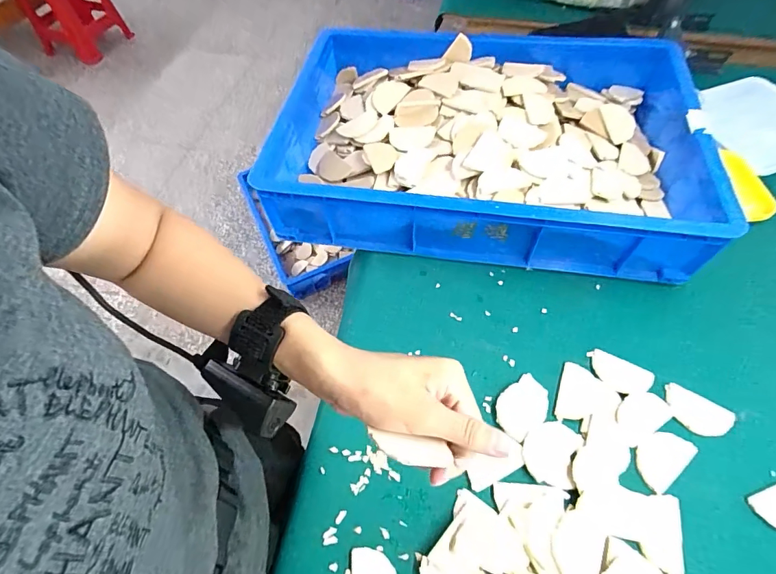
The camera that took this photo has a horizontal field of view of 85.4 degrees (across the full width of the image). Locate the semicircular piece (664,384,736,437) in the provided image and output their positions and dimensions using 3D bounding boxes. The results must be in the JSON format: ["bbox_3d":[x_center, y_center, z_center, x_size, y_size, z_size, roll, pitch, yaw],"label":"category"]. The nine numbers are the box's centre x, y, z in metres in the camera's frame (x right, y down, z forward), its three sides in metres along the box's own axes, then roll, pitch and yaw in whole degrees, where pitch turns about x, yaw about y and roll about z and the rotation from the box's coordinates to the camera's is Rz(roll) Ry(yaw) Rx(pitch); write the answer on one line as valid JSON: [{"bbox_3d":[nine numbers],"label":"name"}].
[{"bbox_3d":[0.355,0.145,0.481,0.072,0.004,0.042,27,62,17],"label":"semicircular piece"}]

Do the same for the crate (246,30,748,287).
[{"bbox_3d":[0.154,-0.234,0.665,0.621,0.119,0.415,8,58,6],"label":"crate"}]

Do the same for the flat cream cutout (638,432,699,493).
[{"bbox_3d":[0.298,0.185,0.457,0.070,0.004,0.043,-35,70,-18],"label":"flat cream cutout"}]

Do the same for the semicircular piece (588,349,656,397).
[{"bbox_3d":[0.279,0.105,0.507,0.072,0.005,0.044,26,61,16],"label":"semicircular piece"}]

